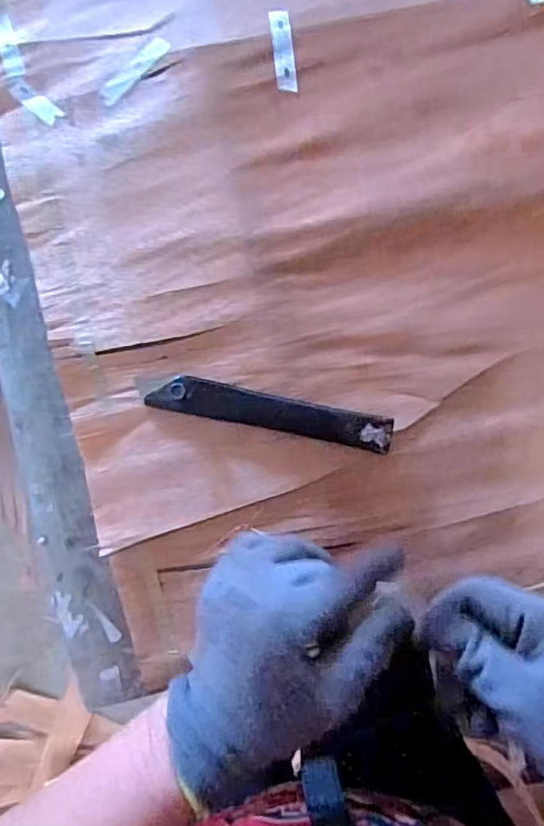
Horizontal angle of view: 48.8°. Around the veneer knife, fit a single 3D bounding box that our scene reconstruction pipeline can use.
[{"bbox_3d":[-0.001,-0.001,0.386,0.155,0.013,0.022,11,89,3],"label":"veneer knife"}]

